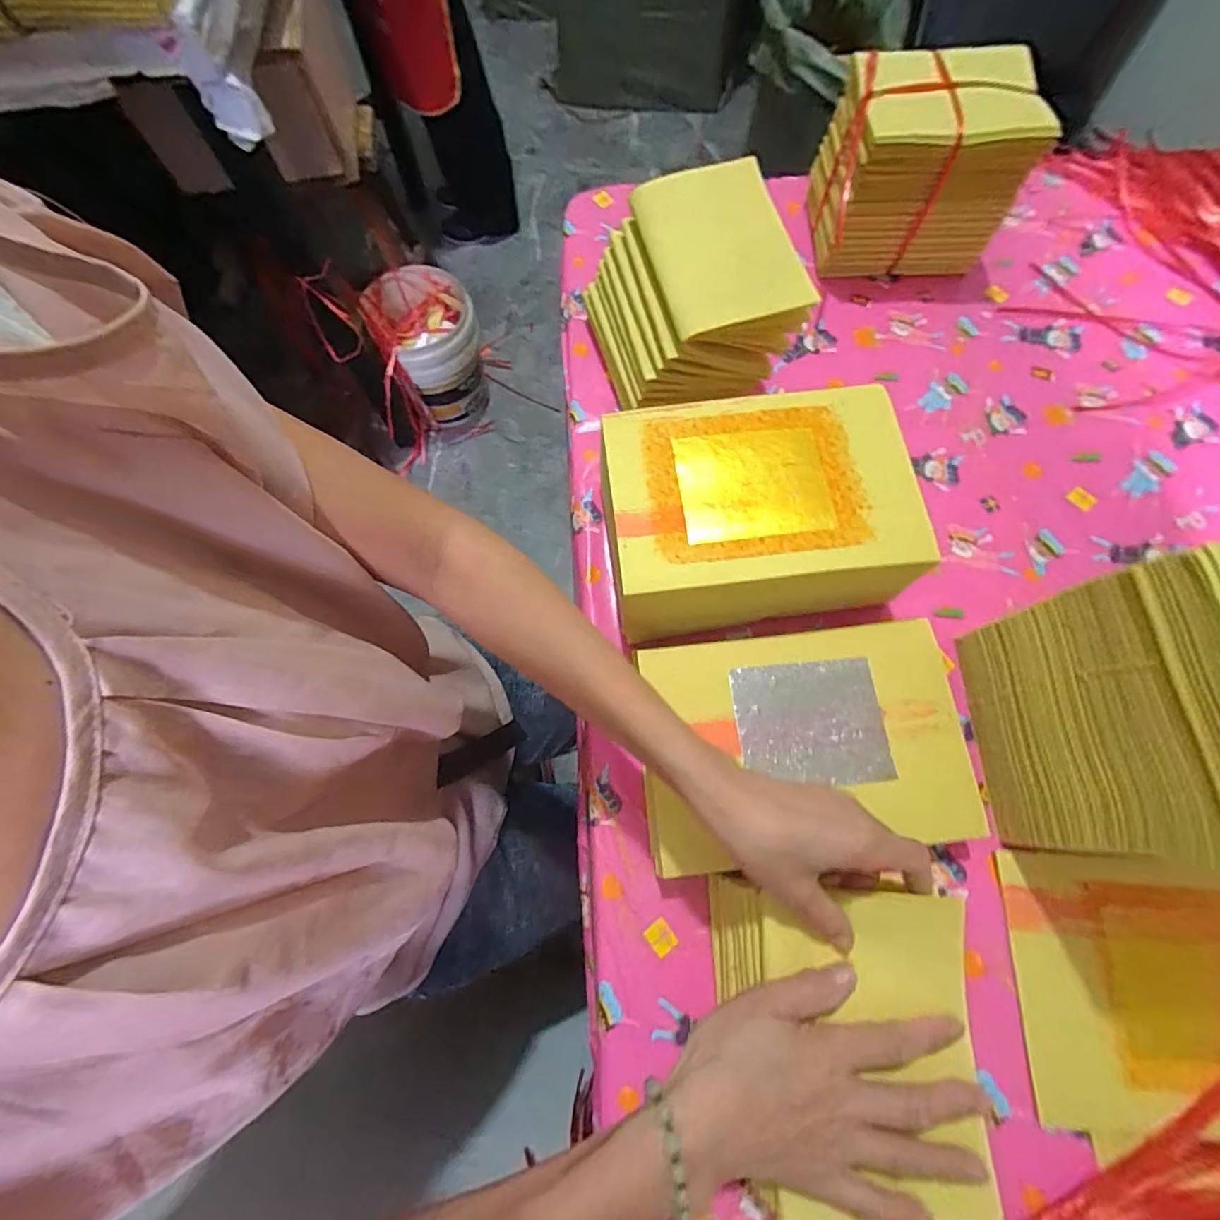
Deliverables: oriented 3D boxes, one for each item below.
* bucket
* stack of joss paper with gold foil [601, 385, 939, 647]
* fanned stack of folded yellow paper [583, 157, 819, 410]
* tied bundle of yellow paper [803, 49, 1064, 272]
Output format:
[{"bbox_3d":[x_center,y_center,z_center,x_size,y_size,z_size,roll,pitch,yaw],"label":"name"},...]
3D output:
[{"bbox_3d":[-0.438,-0.642,1.376,0.239,0.277,0.255,-16,73,-4],"label":"bucket"},{"bbox_3d":[0.114,-0.074,0.446,0.226,0.095,0.170,-8,72,-2],"label":"stack of joss paper with gold foil"},{"bbox_3d":[0.070,-0.273,0.482,0.148,0.116,0.176,-17,73,-4],"label":"fanned stack of folded yellow paper"},{"bbox_3d":[0.300,-0.430,0.539,0.161,0.150,0.111,0,72,1],"label":"tied bundle of yellow paper"}]

